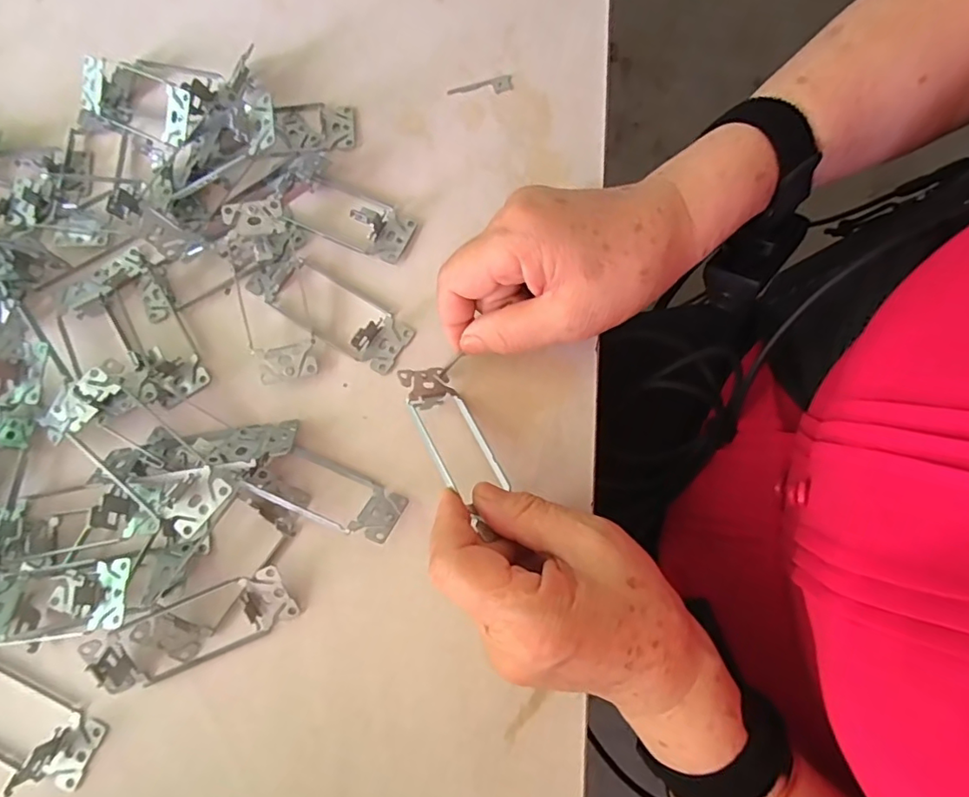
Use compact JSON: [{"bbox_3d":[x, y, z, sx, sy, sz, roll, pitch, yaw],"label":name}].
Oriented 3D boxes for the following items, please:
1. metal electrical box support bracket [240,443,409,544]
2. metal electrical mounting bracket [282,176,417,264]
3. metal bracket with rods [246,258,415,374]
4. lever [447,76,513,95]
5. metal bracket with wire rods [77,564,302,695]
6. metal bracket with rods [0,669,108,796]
[{"bbox_3d":[-0.083,0.051,0.301,0.078,0.026,0.031,23,79,6],"label":"metal electrical box support bracket"},{"bbox_3d":[-0.082,-0.114,0.338,0.074,0.020,0.037,23,79,6],"label":"metal electrical mounting bracket"},{"bbox_3d":[-0.094,-0.056,0.328,0.103,0.022,0.037,31,80,7],"label":"metal bracket with rods"},{"bbox_3d":[-0.002,-0.208,0.370,0.043,0.004,0.012,-14,77,-2],"label":"lever"},{"bbox_3d":[-0.151,0.120,0.282,0.101,0.033,0.033,-23,78,-4],"label":"metal bracket with wire rods"},{"bbox_3d":[-0.253,0.165,0.282,0.105,0.022,0.038,22,78,6],"label":"metal bracket with rods"}]

